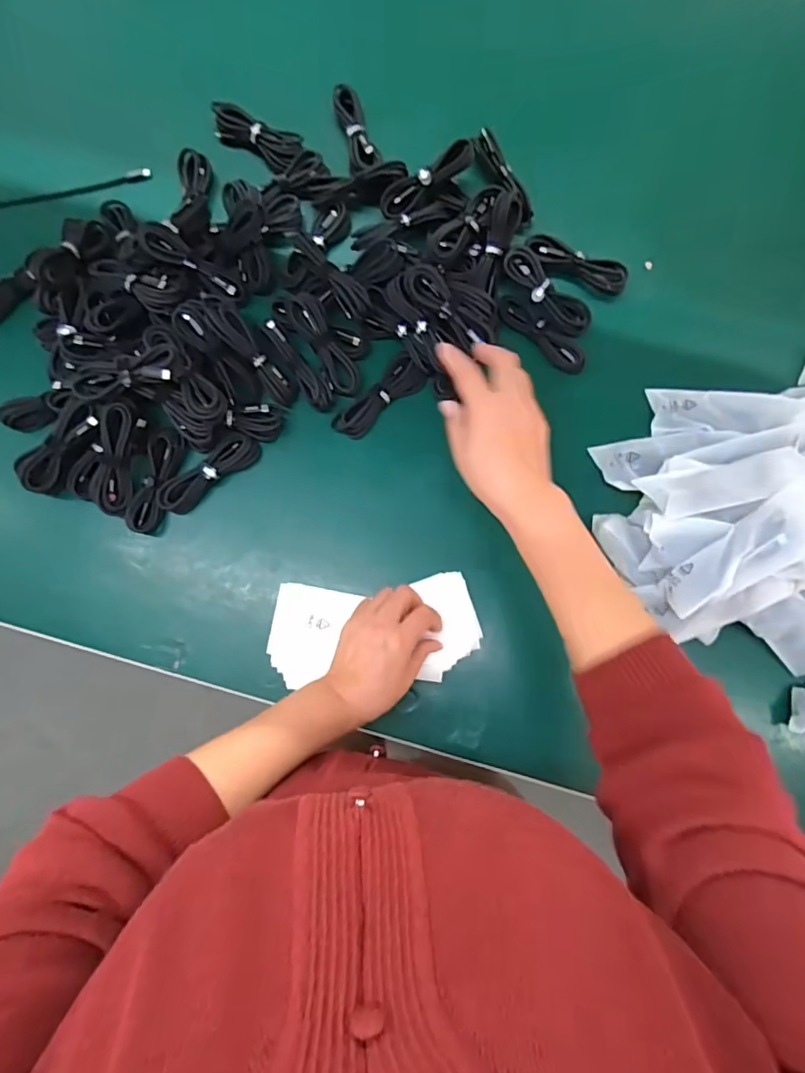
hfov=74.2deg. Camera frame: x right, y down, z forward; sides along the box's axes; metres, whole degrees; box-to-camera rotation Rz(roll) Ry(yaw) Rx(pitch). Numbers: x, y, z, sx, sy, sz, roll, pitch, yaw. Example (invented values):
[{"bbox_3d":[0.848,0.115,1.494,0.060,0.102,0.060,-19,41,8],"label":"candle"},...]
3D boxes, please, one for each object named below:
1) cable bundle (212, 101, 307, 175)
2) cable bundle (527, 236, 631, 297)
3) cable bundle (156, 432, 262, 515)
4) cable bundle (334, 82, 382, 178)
[{"bbox_3d":[-0.165,-0.454,0.605,0.114,0.019,0.048,33,84,6],"label":"cable bundle"},{"bbox_3d":[0.187,-0.291,0.573,0.111,0.019,0.039,20,83,4],"label":"cable bundle"},{"bbox_3d":[-0.199,-0.066,0.550,0.111,0.026,0.032,-40,83,-4],"label":"cable bundle"},{"bbox_3d":[-0.050,-0.452,0.596,0.035,0.017,0.113,-14,82,0],"label":"cable bundle"}]

